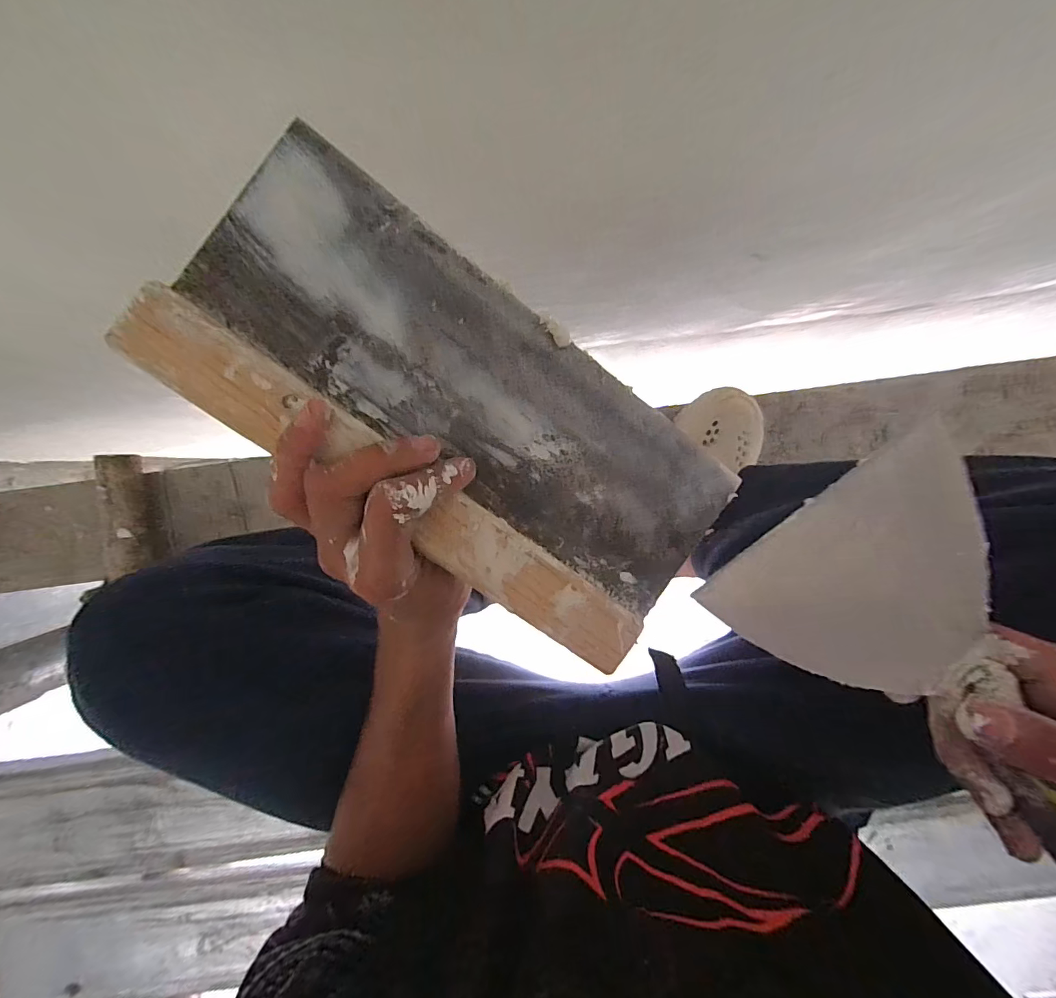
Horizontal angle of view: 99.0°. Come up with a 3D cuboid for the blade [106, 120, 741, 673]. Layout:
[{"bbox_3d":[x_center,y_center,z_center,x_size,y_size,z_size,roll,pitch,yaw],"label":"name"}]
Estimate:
[{"bbox_3d":[-0.027,-0.035,0.197,0.246,0.019,0.112,37,94,-10],"label":"blade"}]

